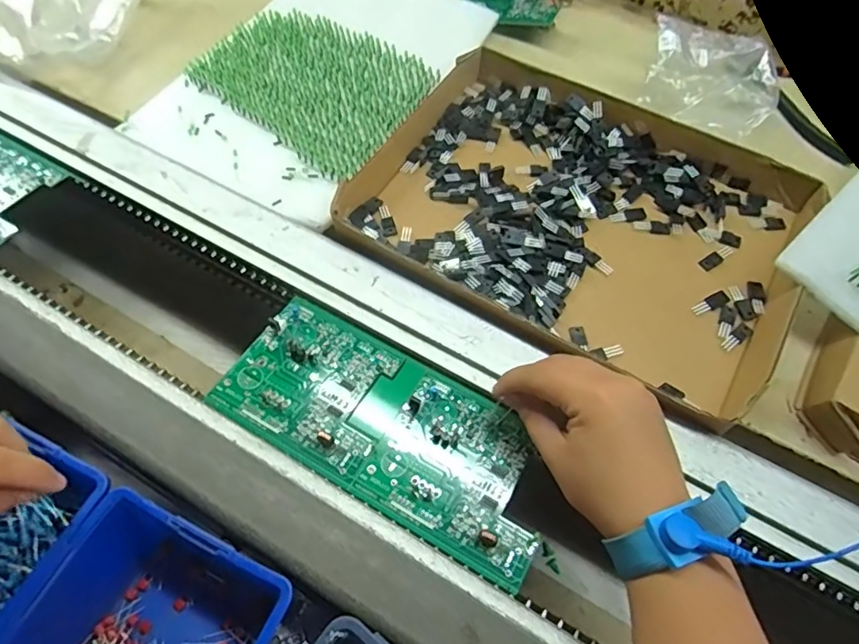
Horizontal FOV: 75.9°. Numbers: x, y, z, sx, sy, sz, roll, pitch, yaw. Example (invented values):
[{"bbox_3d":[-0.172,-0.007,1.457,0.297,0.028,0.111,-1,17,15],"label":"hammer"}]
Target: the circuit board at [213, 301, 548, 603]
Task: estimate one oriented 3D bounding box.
[{"bbox_3d":[-0.025,0.065,0.342,0.212,0.009,0.095,31,66,15],"label":"circuit board"}]

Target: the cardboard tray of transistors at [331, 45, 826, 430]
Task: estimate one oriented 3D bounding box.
[{"bbox_3d":[0.116,-0.082,0.416,0.308,0.032,0.233,29,65,15],"label":"cardboard tray of transistors"}]

